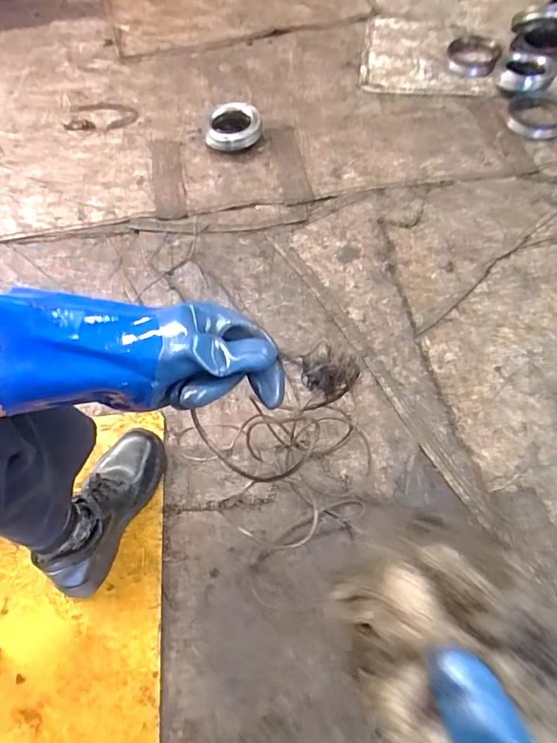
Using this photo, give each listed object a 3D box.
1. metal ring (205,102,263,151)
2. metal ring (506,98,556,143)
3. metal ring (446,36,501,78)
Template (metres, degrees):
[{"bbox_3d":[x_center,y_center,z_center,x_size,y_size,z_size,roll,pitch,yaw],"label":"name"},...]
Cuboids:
[{"bbox_3d":[-0.120,-0.658,1.230,0.150,0.067,0.150,-2,63,3],"label":"metal ring"},{"bbox_3d":[0.679,-0.664,1.209,0.145,0.025,0.141,-2,63,3],"label":"metal ring"},{"bbox_3d":[0.570,-0.928,1.356,0.149,0.040,0.149,-2,63,3],"label":"metal ring"}]

